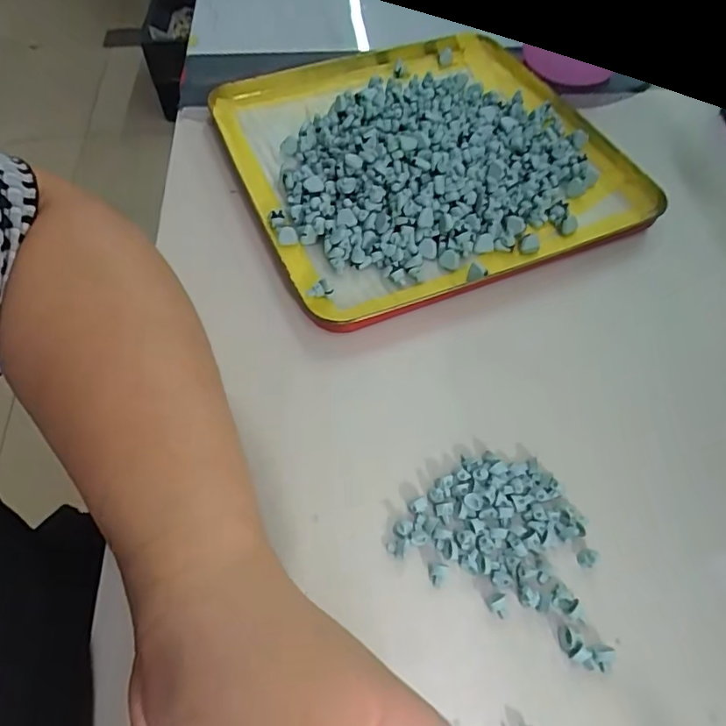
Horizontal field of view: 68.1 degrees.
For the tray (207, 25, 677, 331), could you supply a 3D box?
[{"bbox_3d":[0.035,-0.155,0.366,0.236,0.035,0.254,-21,60,-11],"label":"tray"}]

